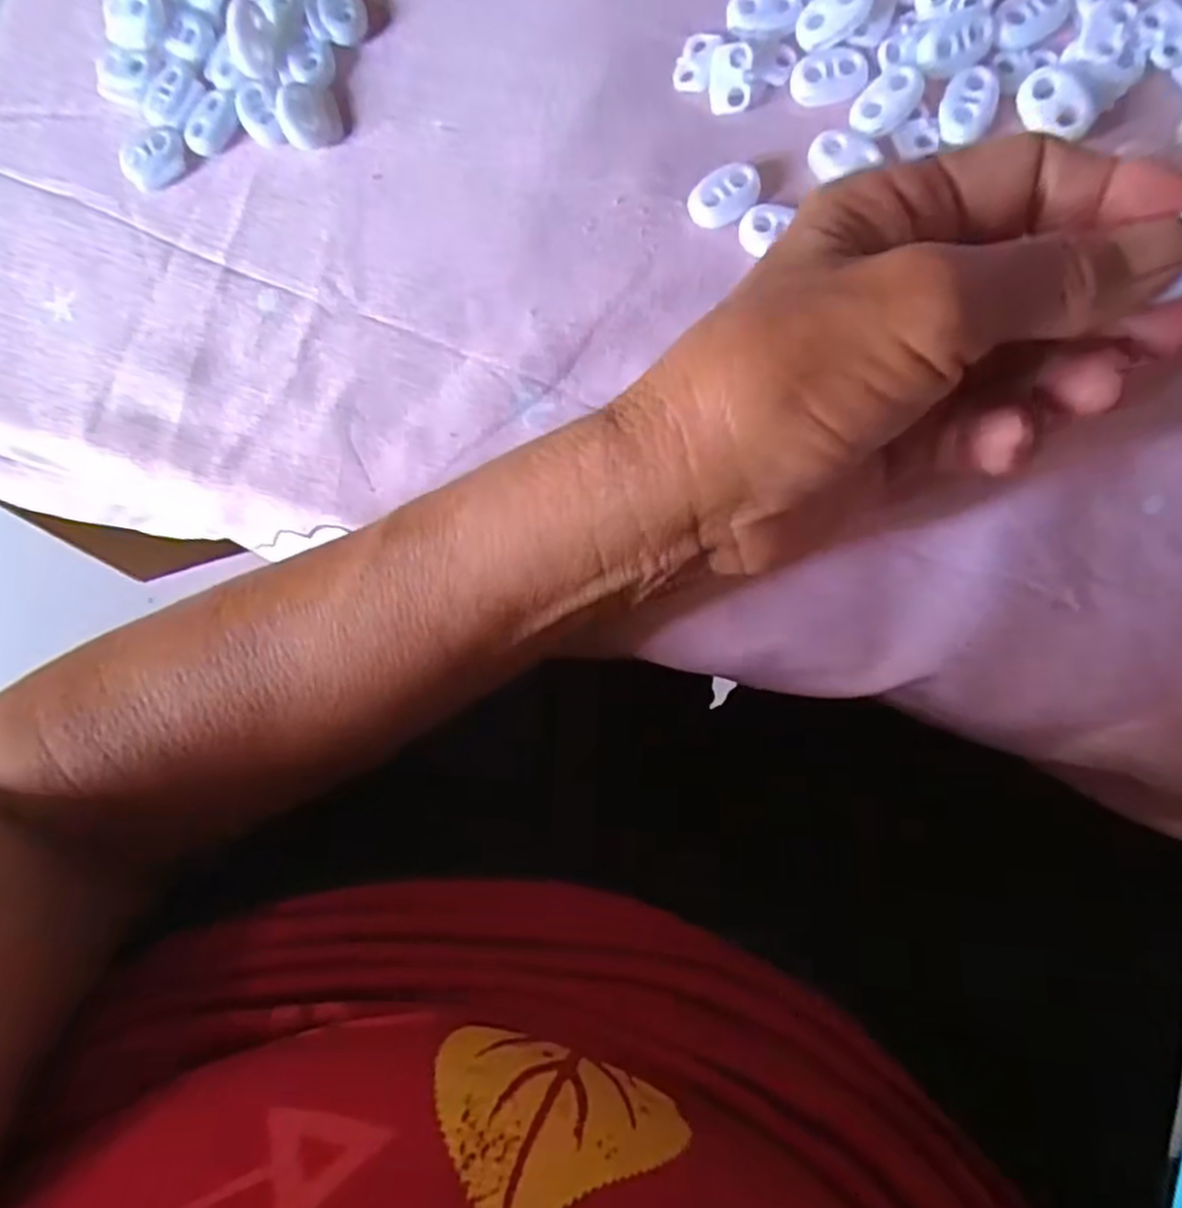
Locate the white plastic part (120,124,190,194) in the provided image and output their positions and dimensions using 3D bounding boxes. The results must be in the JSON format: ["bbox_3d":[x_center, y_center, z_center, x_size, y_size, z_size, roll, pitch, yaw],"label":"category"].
[{"bbox_3d":[-0.149,-0.152,0.266,0.023,0.006,0.019,-45,81,3],"label":"white plastic part"}]

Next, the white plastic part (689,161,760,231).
[{"bbox_3d":[0.040,-0.123,0.236,0.022,0.006,0.015,-39,81,4],"label":"white plastic part"}]

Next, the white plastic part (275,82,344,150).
[{"bbox_3d":[-0.093,-0.162,0.258,0.019,0.009,0.020,-1,86,9],"label":"white plastic part"}]

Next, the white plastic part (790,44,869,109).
[{"bbox_3d":[0.072,-0.158,0.234,0.022,0.004,0.016,-9,85,8],"label":"white plastic part"}]

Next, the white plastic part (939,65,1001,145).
[{"bbox_3d":[0.110,-0.146,0.227,0.014,0.004,0.021,15,88,10],"label":"white plastic part"}]

